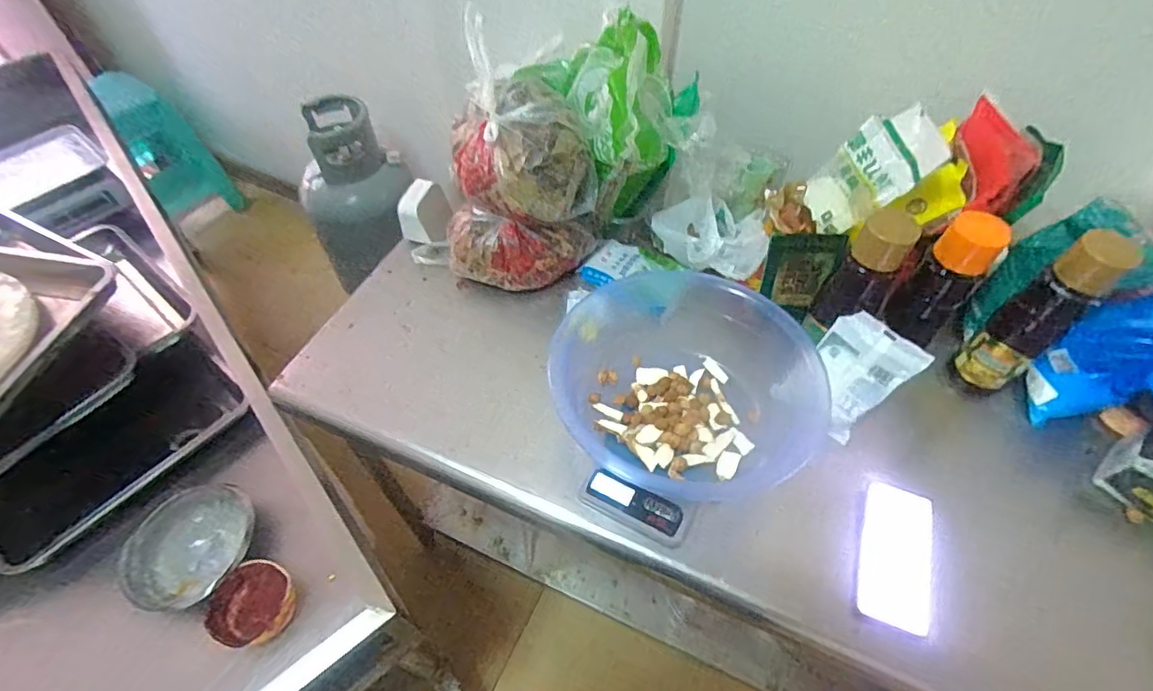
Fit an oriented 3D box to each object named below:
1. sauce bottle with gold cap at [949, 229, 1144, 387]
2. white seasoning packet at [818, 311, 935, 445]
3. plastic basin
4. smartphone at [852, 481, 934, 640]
[{"bbox_3d":[0.582,-0.038,0.695,0.063,0.263,0.068,-28,59,-19],"label":"sauce bottle with gold cap"},{"bbox_3d":[0.344,0.040,0.702,0.104,0.152,0.015,42,36,18],"label":"white seasoning packet"},{"bbox_3d":[0.125,0.045,0.717,0.298,0.133,0.300,34,61,21],"label":"plastic basin"},{"bbox_3d":[0.374,0.246,0.649,0.075,0.013,0.157,10,62,21],"label":"smartphone"}]

